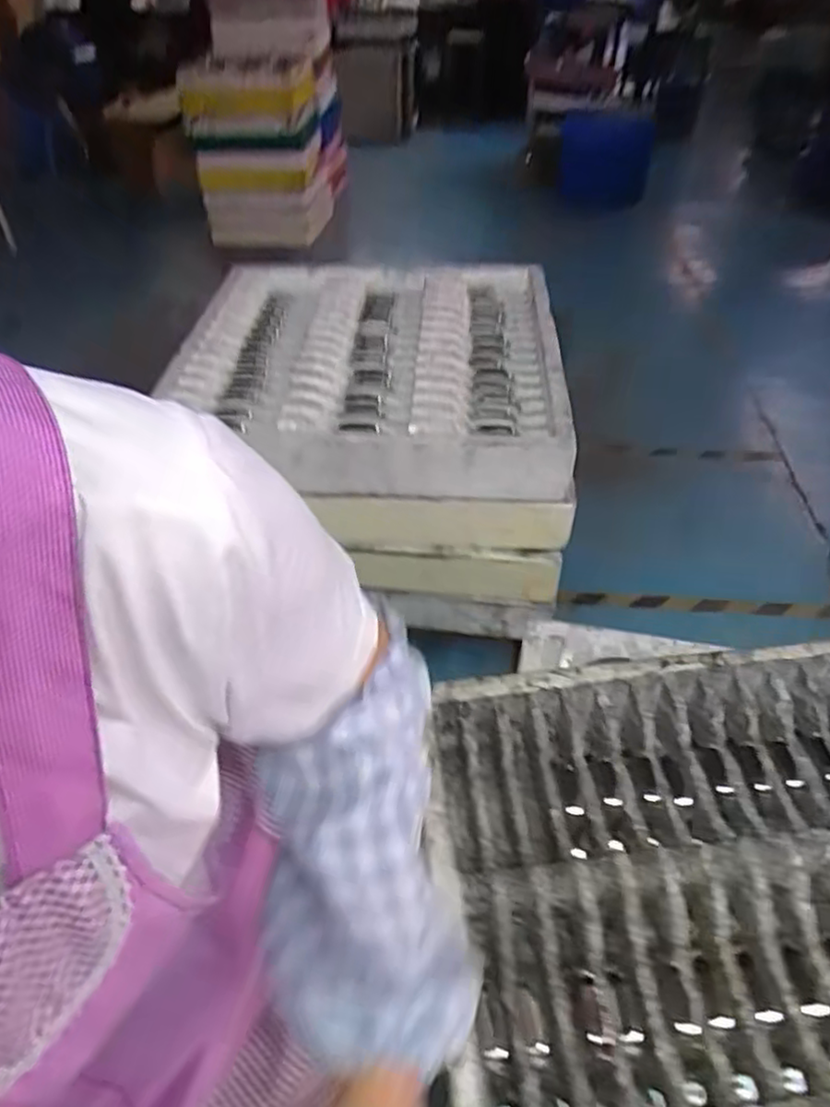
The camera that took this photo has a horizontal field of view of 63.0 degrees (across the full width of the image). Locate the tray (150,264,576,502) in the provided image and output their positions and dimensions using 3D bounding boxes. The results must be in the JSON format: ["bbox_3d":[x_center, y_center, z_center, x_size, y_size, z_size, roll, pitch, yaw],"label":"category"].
[{"bbox_3d":[-0.056,-0.286,1.019,0.533,0.094,0.567,2,42,4],"label":"tray"}]

